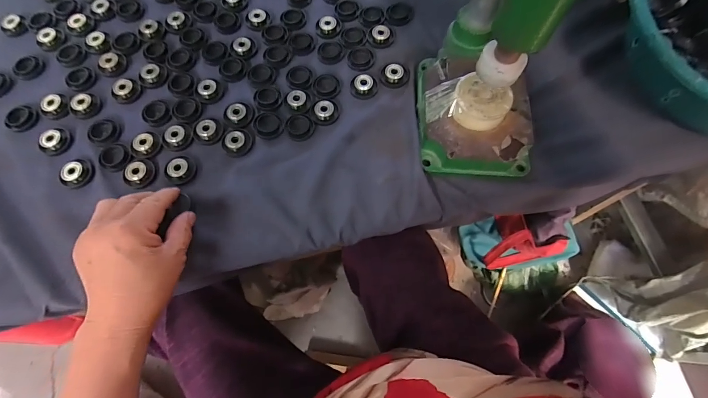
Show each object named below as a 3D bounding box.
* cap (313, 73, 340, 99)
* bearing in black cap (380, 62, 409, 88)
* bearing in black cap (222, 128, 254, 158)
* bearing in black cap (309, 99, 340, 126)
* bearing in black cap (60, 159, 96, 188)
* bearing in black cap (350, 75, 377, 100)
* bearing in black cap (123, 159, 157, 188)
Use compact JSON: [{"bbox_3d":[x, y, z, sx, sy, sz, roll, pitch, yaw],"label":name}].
[{"bbox_3d":[-0.032,-0.134,0.407,0.032,0.004,0.032,0,71,1],"label":"cap"},{"bbox_3d":[0.049,-0.151,0.408,0.033,0.009,0.036,6,71,3],"label":"bearing in black cap"},{"bbox_3d":[-0.130,-0.064,0.380,0.035,0.009,0.032,18,72,7],"label":"bearing in black cap"},{"bbox_3d":[-0.034,-0.100,0.394,0.033,0.009,0.030,-2,71,0],"label":"bearing in black cap"},{"bbox_3d":[-0.297,-0.028,0.369,0.033,0.008,0.031,0,71,1],"label":"bearing in black cap"},{"bbox_3d":[0.012,-0.133,0.404,0.031,0.010,0.030,0,71,1],"label":"bearing in black cap"},{"bbox_3d":[-0.227,-0.028,0.363,0.028,0.009,0.031,18,72,7],"label":"bearing in black cap"}]

